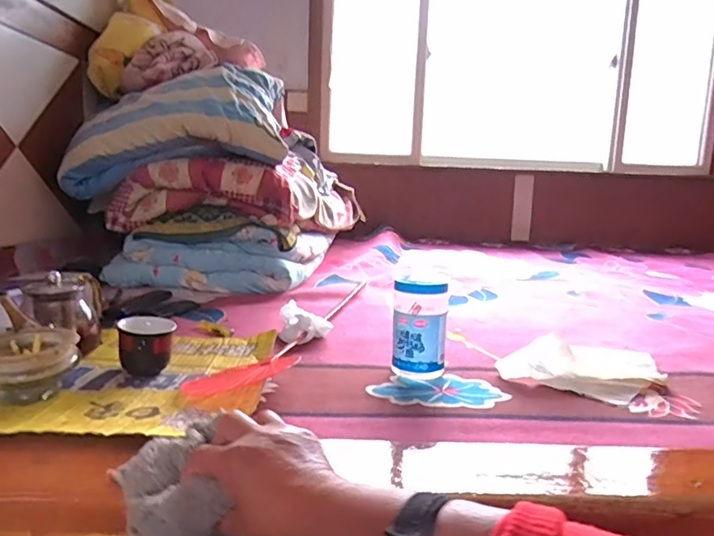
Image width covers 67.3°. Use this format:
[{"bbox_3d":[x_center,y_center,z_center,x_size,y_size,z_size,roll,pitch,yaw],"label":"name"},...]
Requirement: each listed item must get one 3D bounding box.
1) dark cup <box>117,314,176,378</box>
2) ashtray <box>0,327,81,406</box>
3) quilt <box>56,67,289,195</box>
[{"bbox_3d":[-0.269,0.100,0.690,0.071,0.065,0.072,-2,11,-24],"label":"dark cup"},{"bbox_3d":[-0.365,0.109,0.590,0.102,0.060,0.093,-2,11,-24],"label":"ashtray"},{"bbox_3d":[-0.398,-0.313,1.209,0.468,0.277,0.294,-2,10,-21],"label":"quilt"}]

